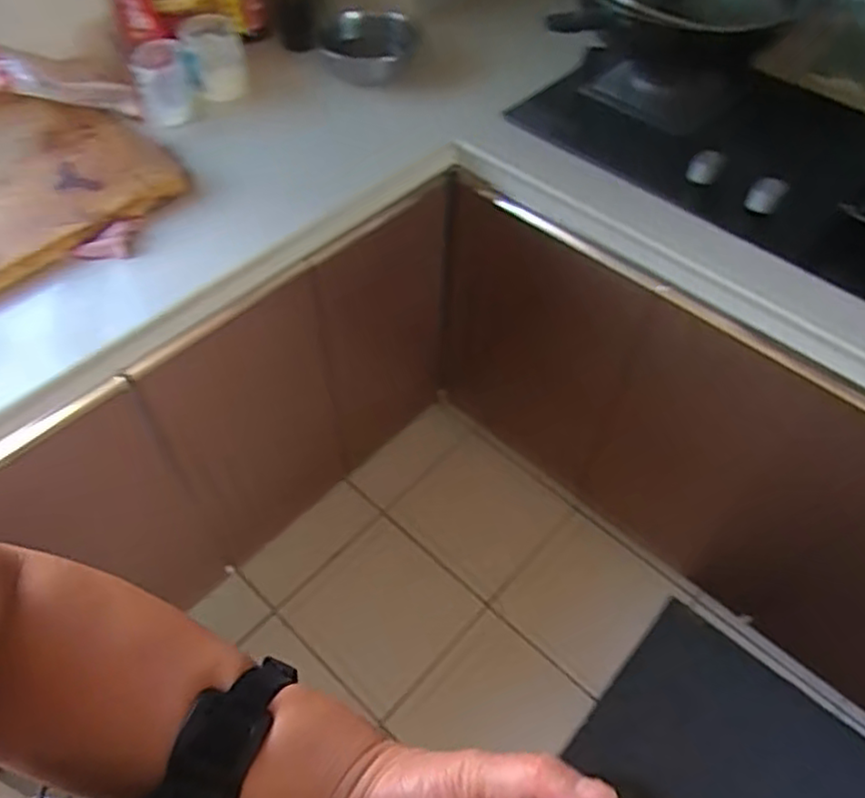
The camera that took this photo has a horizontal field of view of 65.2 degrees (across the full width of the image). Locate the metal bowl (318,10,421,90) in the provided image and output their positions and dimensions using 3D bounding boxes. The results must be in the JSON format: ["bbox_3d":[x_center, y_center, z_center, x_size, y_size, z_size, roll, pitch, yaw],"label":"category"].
[{"bbox_3d":[-0.102,-0.572,1.120,0.153,0.083,0.153,-4,55,-5],"label":"metal bowl"}]

